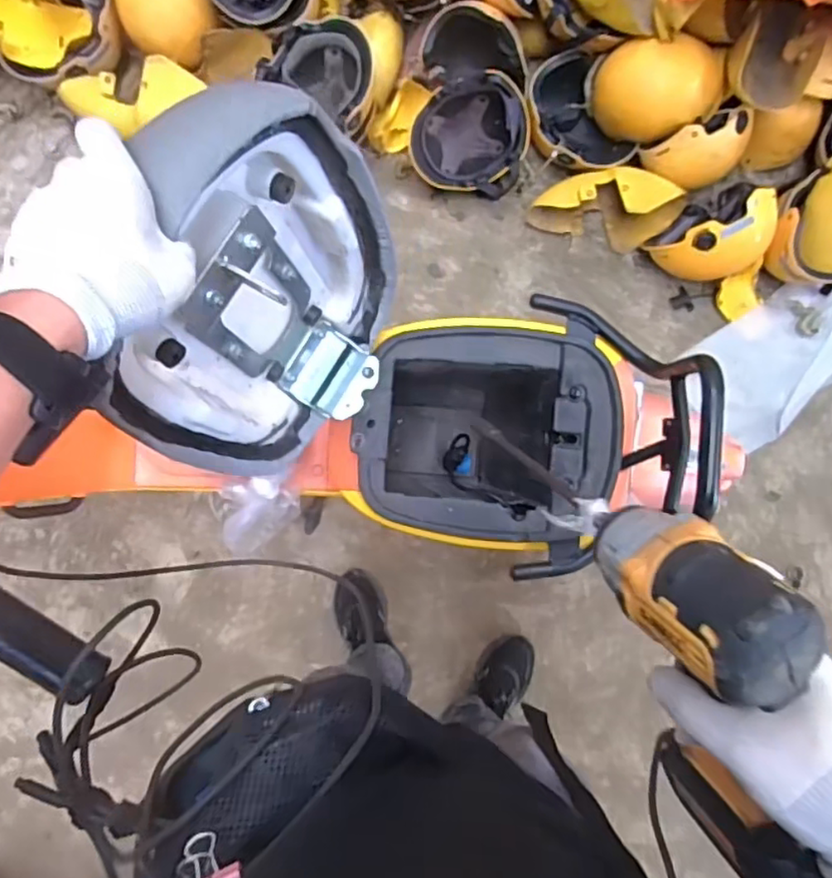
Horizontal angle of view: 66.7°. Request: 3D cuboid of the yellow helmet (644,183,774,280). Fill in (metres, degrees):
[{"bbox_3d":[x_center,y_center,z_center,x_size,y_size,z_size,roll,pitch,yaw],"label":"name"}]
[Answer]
[{"bbox_3d":[0.633,-0.437,1.359,0.225,0.195,0.183,-25,82,-5],"label":"yellow helmet"}]

